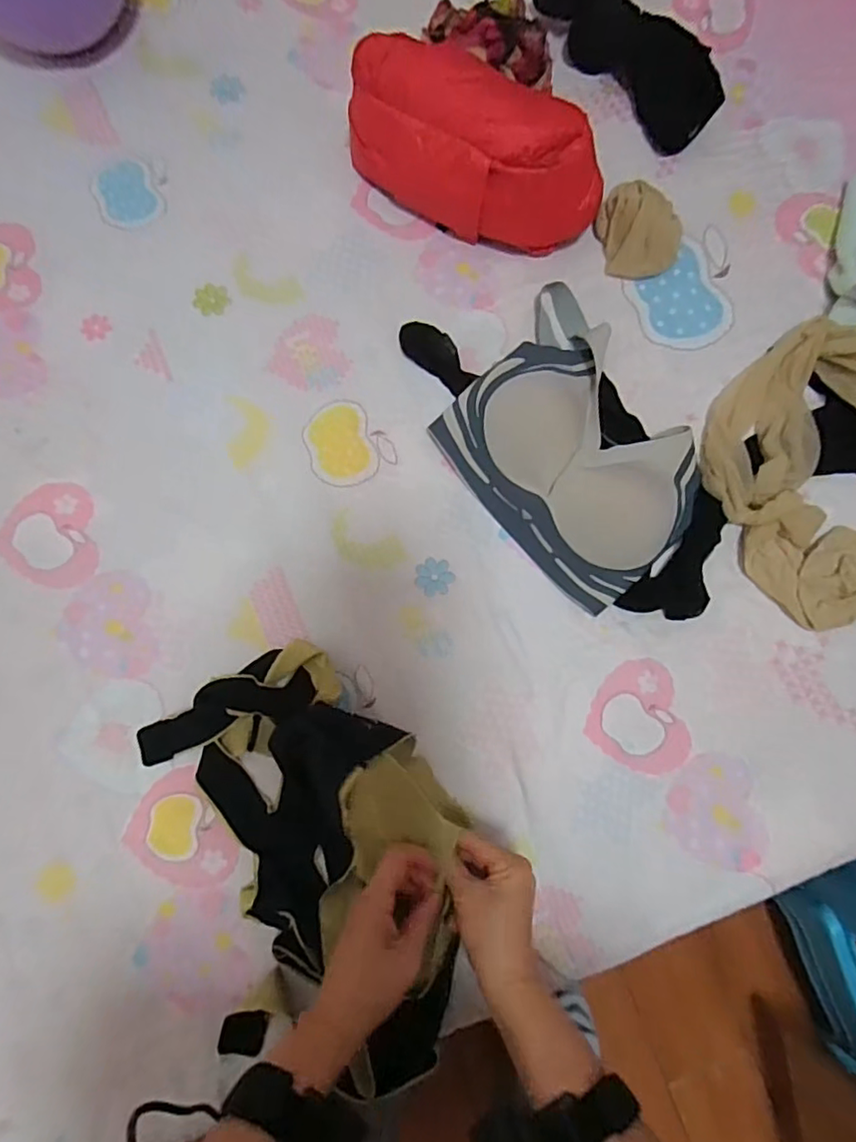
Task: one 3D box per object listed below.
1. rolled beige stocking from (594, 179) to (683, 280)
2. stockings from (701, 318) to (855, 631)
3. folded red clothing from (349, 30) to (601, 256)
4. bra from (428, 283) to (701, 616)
[{"bbox_3d":[0.221,-0.355,0.600,0.093,0.057,0.071,26,80,4],"label":"rolled beige stocking"},{"bbox_3d":[0.383,-0.105,0.556,0.224,0.057,0.268,37,81,6],"label":"stockings"},{"bbox_3d":[0.045,-0.430,0.579,0.275,0.120,0.119,21,80,3],"label":"folded red clothing"},{"bbox_3d":[0.140,-0.127,0.567,0.211,0.042,0.294,-36,82,-7],"label":"bra"}]

